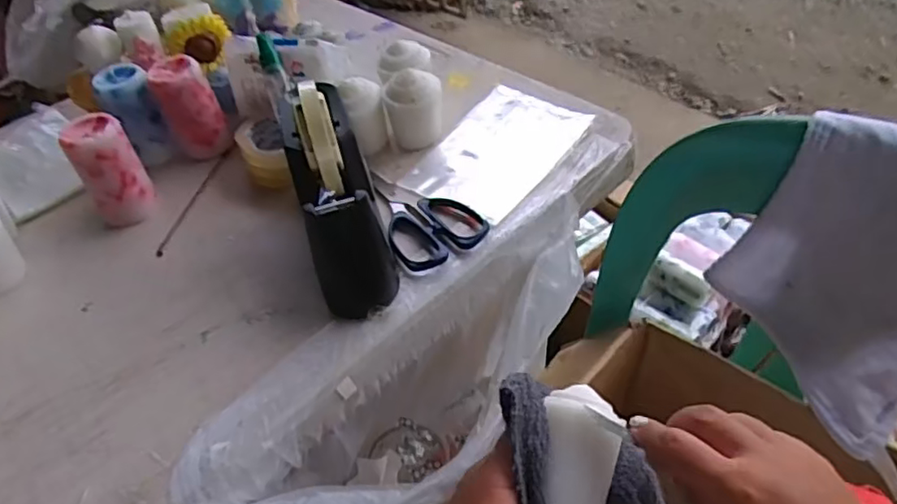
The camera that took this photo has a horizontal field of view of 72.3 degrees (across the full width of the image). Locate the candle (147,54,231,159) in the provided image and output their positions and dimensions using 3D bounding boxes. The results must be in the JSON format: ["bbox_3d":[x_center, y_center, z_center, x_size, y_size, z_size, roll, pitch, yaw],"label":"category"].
[{"bbox_3d":[-0.265,-0.147,0.630,0.054,0.091,0.051,-27,50,-17],"label":"candle"}]

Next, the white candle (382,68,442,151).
[{"bbox_3d":[-0.034,-0.135,0.598,0.056,0.070,0.045,-5,47,3],"label":"white candle"}]

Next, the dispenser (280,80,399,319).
[{"bbox_3d":[-0.092,-0.053,0.483,0.065,0.133,0.180,-16,47,-7],"label":"dispenser"}]

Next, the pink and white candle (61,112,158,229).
[{"bbox_3d":[-0.315,-0.076,0.572,0.054,0.091,0.053,-23,48,-14],"label":"pink and white candle"}]

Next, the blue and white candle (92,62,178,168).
[{"bbox_3d":[-0.318,-0.138,0.627,0.050,0.090,0.051,-34,52,-23],"label":"blue and white candle"}]

